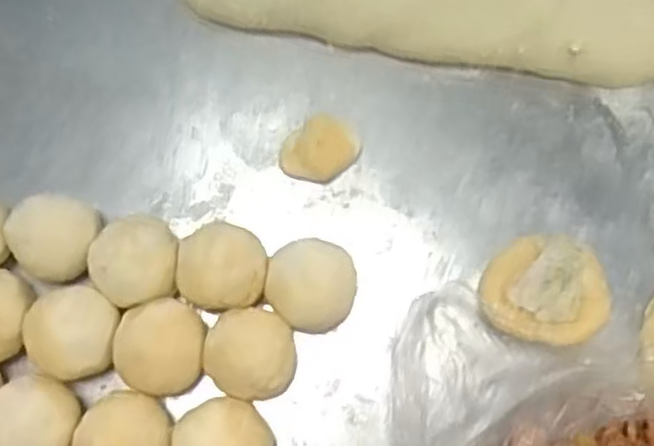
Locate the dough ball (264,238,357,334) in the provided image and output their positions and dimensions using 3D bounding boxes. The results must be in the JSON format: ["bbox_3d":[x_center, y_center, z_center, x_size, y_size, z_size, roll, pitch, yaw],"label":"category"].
[{"bbox_3d":[-0.008,0.032,0.361,0.041,0.033,0.041,0,76,0],"label":"dough ball"}]

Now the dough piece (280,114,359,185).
[{"bbox_3d":[-0.004,-0.038,0.386,0.038,0.015,0.031,-40,79,-9],"label":"dough piece"}]

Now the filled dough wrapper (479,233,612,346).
[{"bbox_3d":[0.107,0.032,0.363,0.059,0.026,0.054,0,76,0],"label":"filled dough wrapper"}]

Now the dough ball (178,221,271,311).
[{"bbox_3d":[-0.050,0.023,0.361,0.042,0.038,0.039,0,76,0],"label":"dough ball"}]

